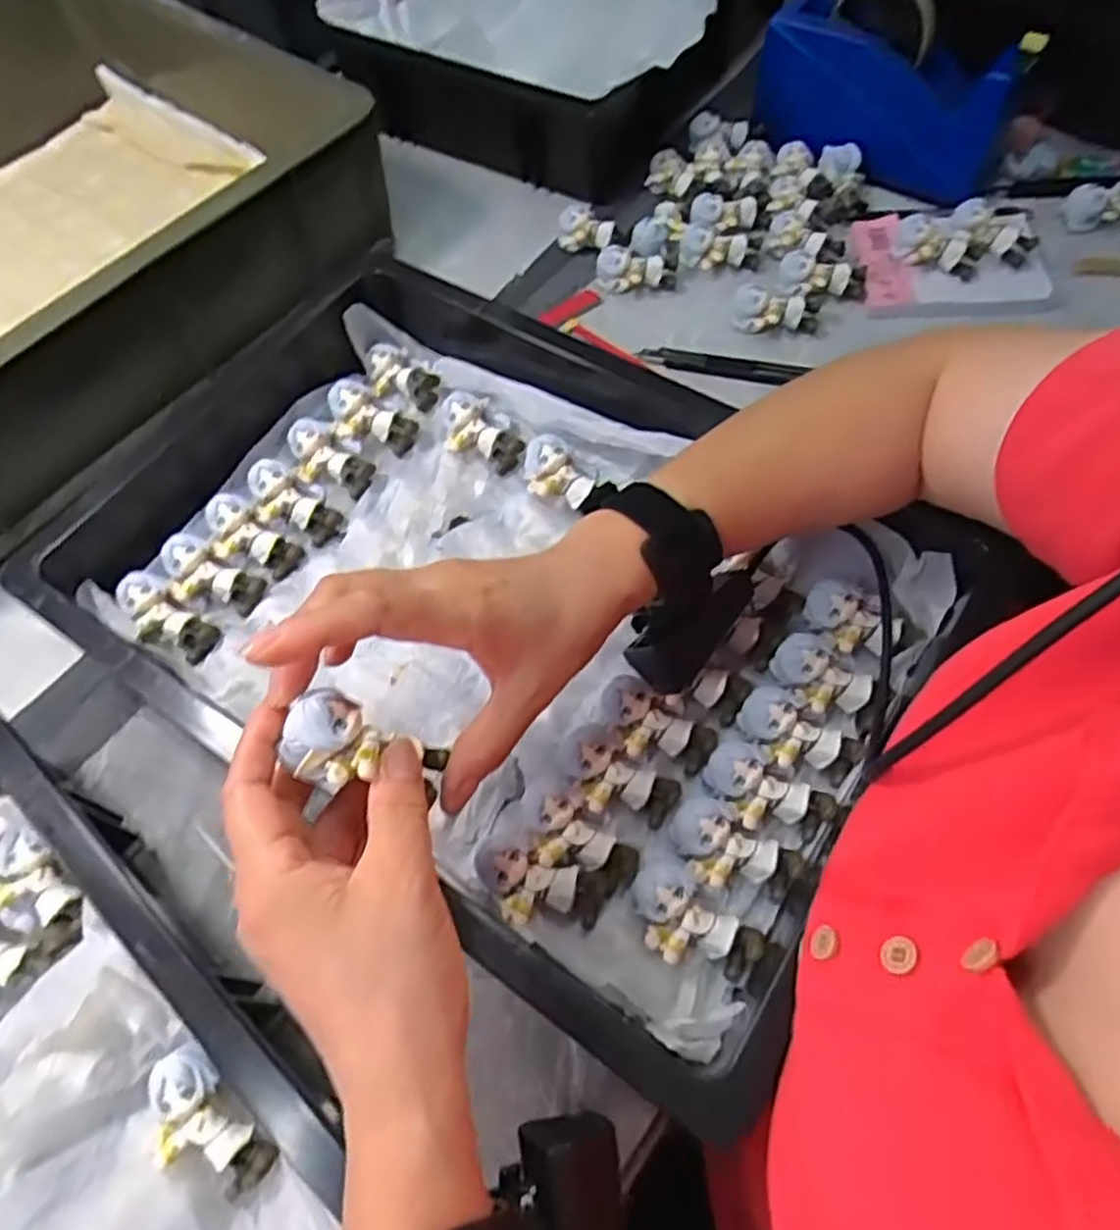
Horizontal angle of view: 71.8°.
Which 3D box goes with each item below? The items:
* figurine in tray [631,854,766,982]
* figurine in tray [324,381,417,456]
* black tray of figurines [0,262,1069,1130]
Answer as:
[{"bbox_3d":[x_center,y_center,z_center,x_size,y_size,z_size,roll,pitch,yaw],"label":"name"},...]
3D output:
[{"bbox_3d":[0.061,0.144,0.361,0.064,0.027,0.038,40,71,21],"label":"figurine in tray"},{"bbox_3d":[-0.131,-0.132,0.529,0.063,0.025,0.035,30,63,-9],"label":"figurine in tray"},{"bbox_3d":[-0.039,-0.019,0.444,0.488,0.090,0.316,31,68,17],"label":"black tray of figurines"}]

